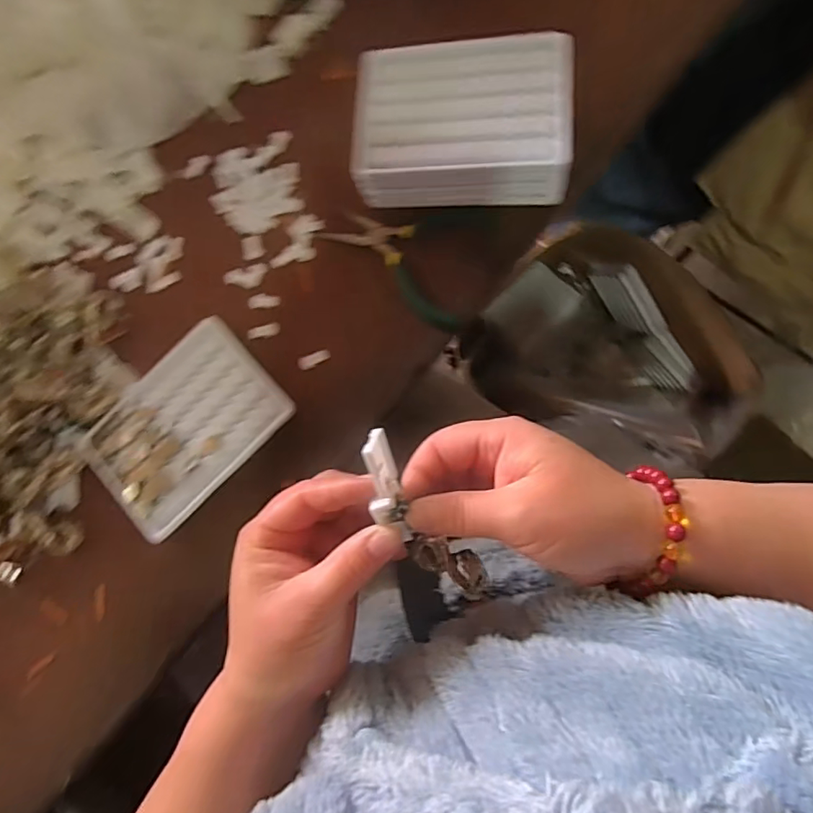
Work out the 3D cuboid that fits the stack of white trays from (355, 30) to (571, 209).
[{"bbox_3d":[0.036,-0.185,0.360,0.137,0.055,0.101,0,83,7],"label":"stack of white trays"}]

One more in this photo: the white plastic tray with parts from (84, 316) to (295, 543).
[{"bbox_3d":[-0.153,0.014,0.373,0.133,0.017,0.094,-44,80,0],"label":"white plastic tray with parts"}]

